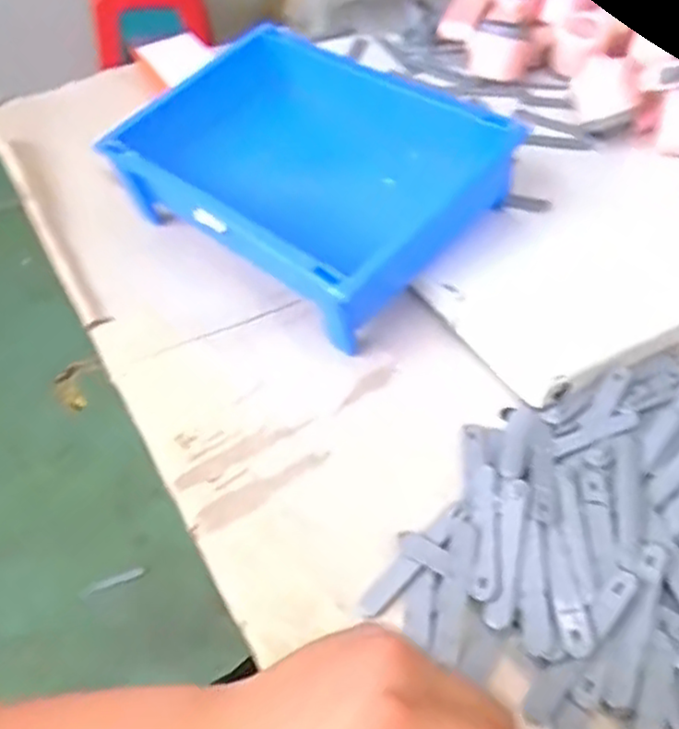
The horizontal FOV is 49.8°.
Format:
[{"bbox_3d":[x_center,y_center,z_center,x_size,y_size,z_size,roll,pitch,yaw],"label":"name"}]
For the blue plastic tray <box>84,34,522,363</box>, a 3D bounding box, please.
[{"bbox_3d":[-0.016,-0.160,0.620,0.282,0.108,0.228,32,59,30],"label":"blue plastic tray"}]

